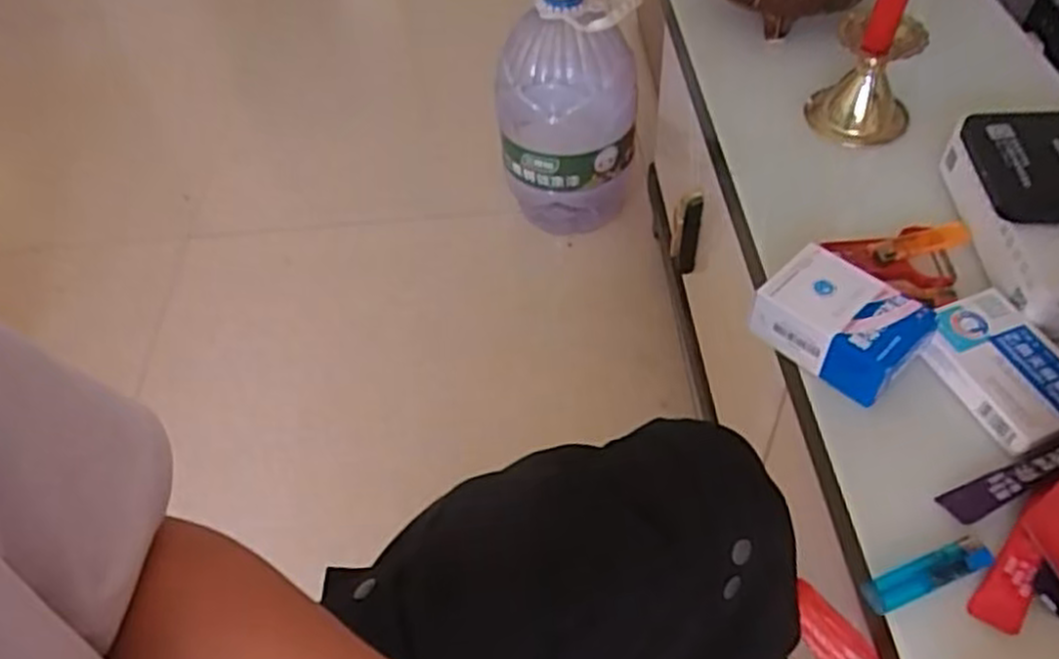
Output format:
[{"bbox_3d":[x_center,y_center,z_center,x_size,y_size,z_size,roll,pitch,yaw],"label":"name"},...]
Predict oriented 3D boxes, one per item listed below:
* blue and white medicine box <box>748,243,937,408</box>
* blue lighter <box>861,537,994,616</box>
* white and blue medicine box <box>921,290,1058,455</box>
[{"bbox_3d":[0.220,-0.007,0.553,0.103,0.048,0.070,36,62,28],"label":"blue and white medicine box"},{"bbox_3d":[0.234,0.145,0.460,0.077,0.011,0.020,-19,52,-10],"label":"blue lighter"},{"bbox_3d":[0.322,0.024,0.529,0.077,0.017,0.113,-18,52,-9],"label":"white and blue medicine box"}]

